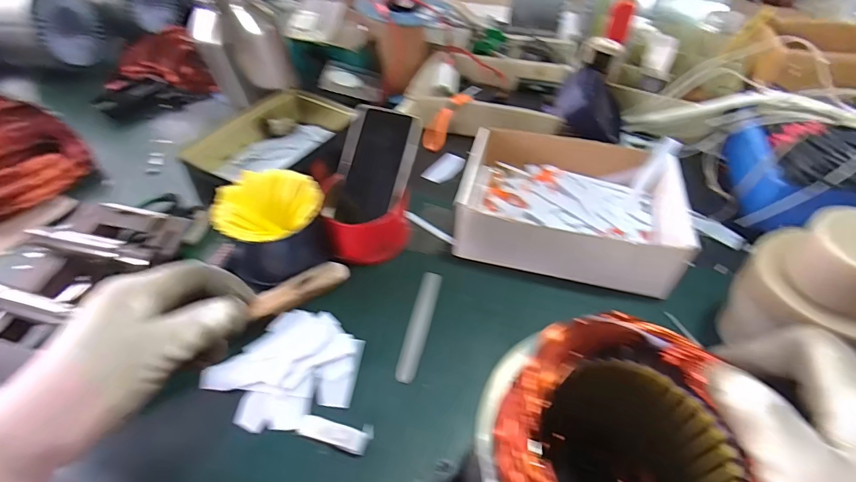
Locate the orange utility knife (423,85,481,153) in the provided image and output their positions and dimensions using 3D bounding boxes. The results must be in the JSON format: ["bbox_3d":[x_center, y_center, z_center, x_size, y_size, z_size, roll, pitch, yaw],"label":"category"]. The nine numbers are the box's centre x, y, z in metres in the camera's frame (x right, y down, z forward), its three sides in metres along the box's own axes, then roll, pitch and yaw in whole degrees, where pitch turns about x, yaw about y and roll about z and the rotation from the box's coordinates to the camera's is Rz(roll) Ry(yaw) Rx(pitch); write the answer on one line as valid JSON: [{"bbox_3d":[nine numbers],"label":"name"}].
[{"bbox_3d":[0.033,-0.194,0.653,0.040,0.026,0.118,40,96,30],"label":"orange utility knife"}]

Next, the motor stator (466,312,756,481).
[{"bbox_3d":[0.091,0.128,0.230,0.119,0.084,0.135,9,49,8],"label":"motor stator"}]

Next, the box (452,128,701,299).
[{"bbox_3d":[0.167,-0.048,0.512,0.245,0.070,0.198,11,49,10],"label":"box"}]

